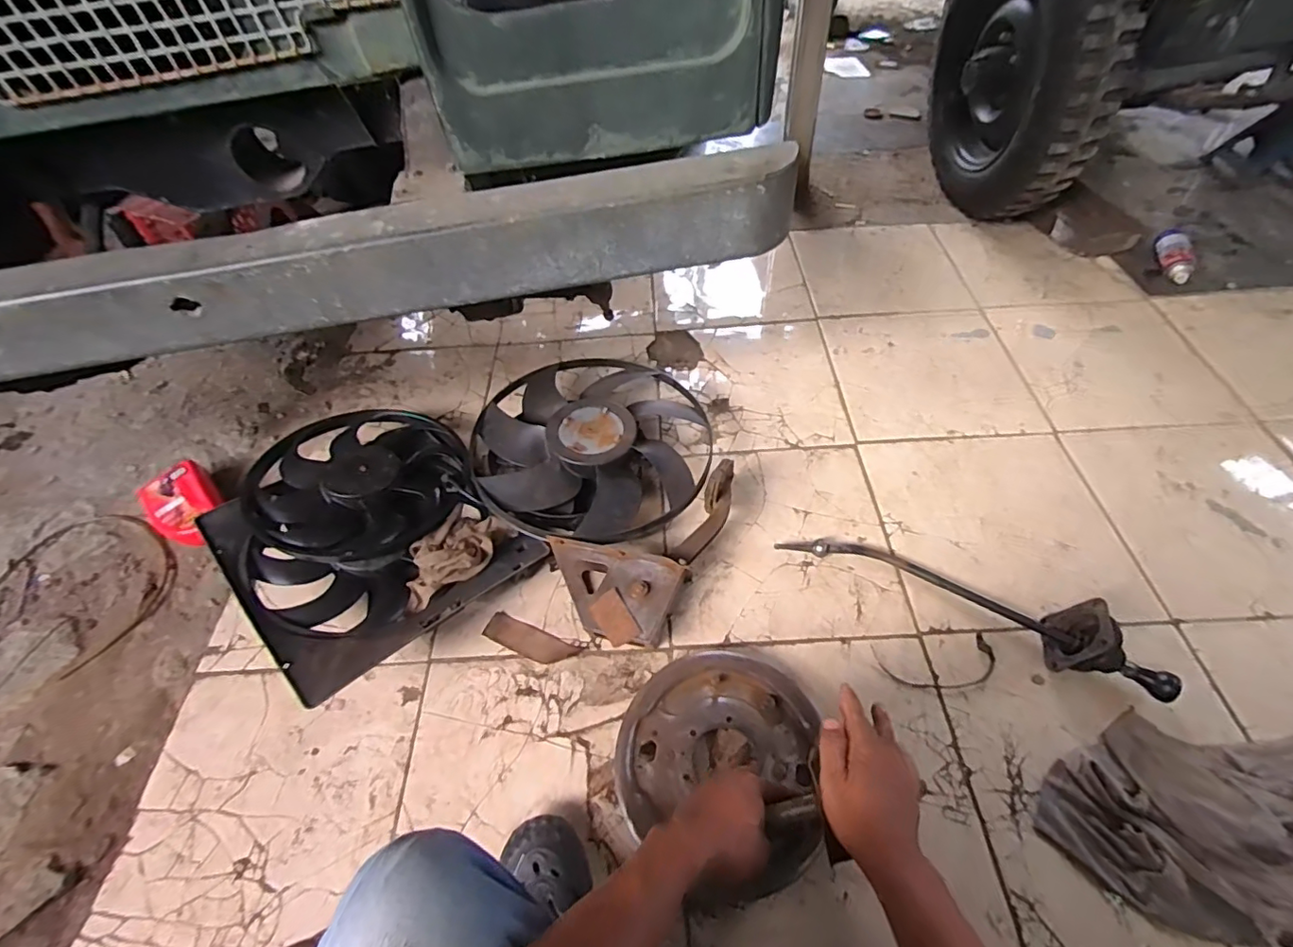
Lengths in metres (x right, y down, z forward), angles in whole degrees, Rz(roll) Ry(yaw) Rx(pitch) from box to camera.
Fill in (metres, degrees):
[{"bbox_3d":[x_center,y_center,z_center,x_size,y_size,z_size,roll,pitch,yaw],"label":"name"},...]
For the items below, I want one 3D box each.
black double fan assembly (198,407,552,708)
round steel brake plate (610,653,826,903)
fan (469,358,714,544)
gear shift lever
[{"bbox_3d":[-0.484,0.080,0.975,0.519,0.138,0.419,37,65,27],"label":"black double fan assembly"},{"bbox_3d":[0.098,0.389,0.764,0.260,0.047,0.283,10,56,12],"label":"round steel brake plate"},{"bbox_3d":[-0.105,-0.058,1.107,0.448,0.124,0.460,-2,54,3],"label":"fan"},{"bbox_3d":[0.514,0.198,0.907,0.592,0.090,0.117,18,58,17],"label":"gear shift lever"}]

